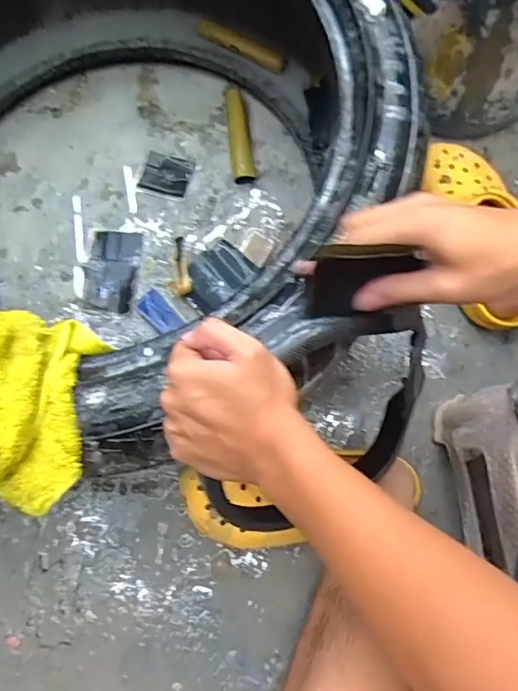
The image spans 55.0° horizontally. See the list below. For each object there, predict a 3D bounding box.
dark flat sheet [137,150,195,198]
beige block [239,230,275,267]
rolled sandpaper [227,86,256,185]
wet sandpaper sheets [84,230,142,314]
[{"bbox_3d":[-0.133,-0.244,0.710,0.068,0.005,0.059,15,77,5],"label":"dark flat sheet"},{"bbox_3d":[-0.002,-0.133,0.678,0.039,0.009,0.047,29,78,8],"label":"beige block"},{"bbox_3d":[-0.030,-0.305,0.712,0.030,0.029,0.154,-8,76,-1],"label":"rolled sandpaper"},{"bbox_3d":[-0.200,-0.103,0.676,0.065,0.004,0.115,5,76,2],"label":"wet sandpaper sheets"}]

